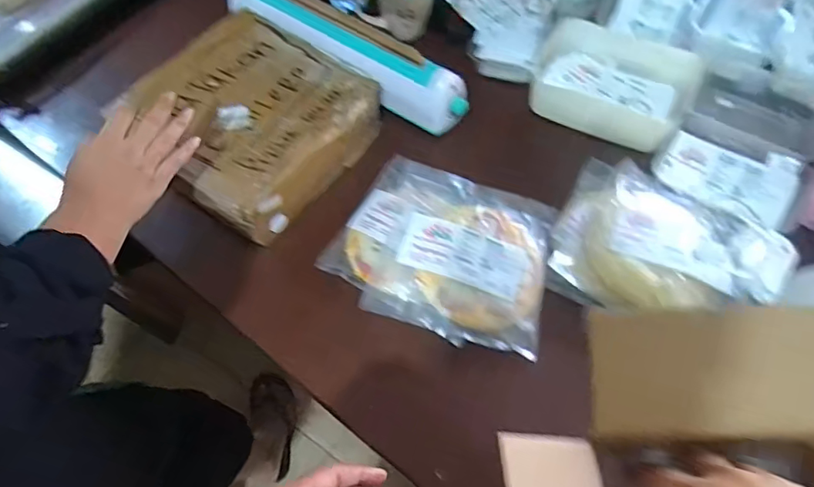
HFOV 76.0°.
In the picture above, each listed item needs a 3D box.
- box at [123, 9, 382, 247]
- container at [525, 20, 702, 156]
[{"bbox_3d":[-0.207,-0.167,0.703,0.244,0.099,0.265,32,69,18],"label":"box"},{"bbox_3d":[0.293,-0.233,0.741,0.206,0.053,0.171,26,67,15],"label":"container"}]

